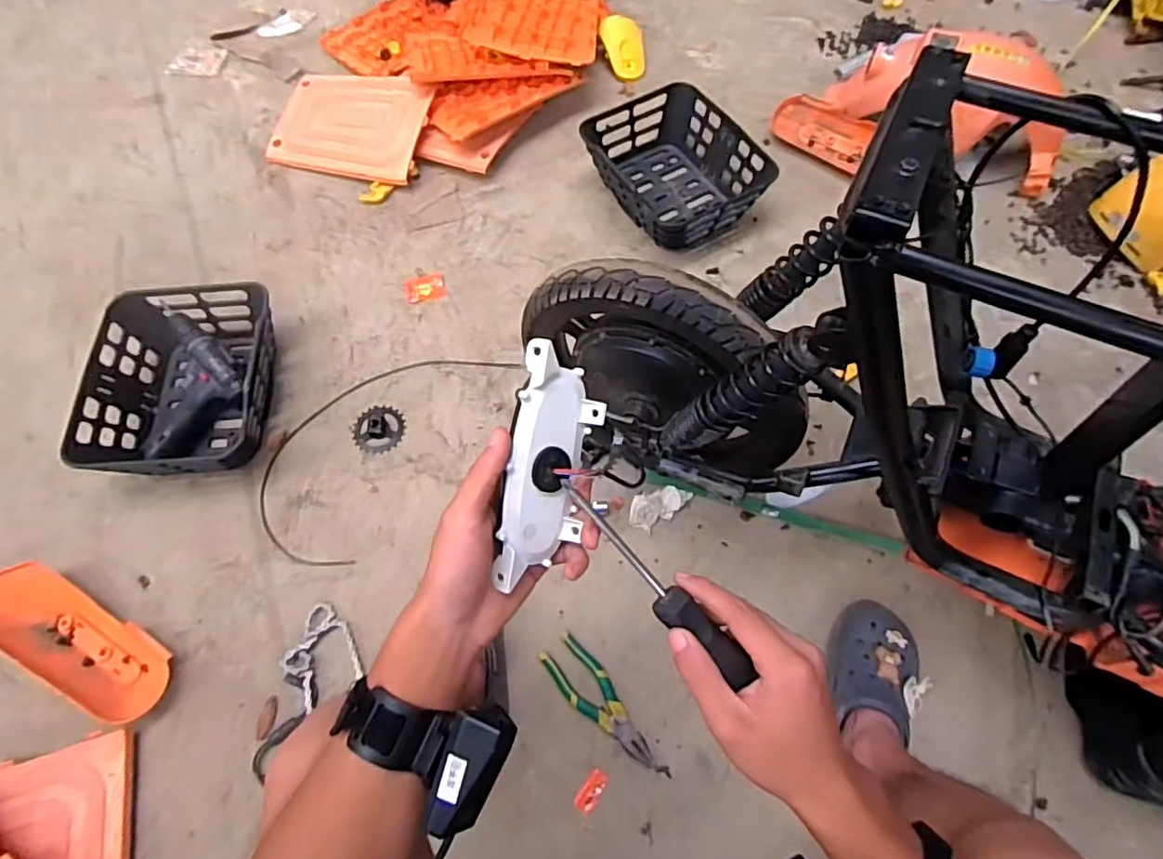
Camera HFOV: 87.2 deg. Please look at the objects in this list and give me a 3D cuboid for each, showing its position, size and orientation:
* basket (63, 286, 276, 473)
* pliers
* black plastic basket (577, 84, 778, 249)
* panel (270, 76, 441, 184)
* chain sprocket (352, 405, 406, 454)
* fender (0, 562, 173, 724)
[{"bbox_3d":[-0.640,-0.082,1.007,0.271,0.112,0.333,-5,66,-1],"label":"basket"},{"bbox_3d":[0.025,0.368,0.822,0.061,0.013,0.196,-37,71,-14],"label":"pliers"},{"bbox_3d":[0.172,-0.523,1.205,0.267,0.113,0.346,-30,69,-12],"label":"black plastic basket"},{"bbox_3d":[-0.481,-0.644,1.283,0.319,0.019,0.241,12,79,11],"label":"panel"},{"bbox_3d":[-0.337,0.000,1.019,0.087,0.009,0.084,0,66,1],"label":"chain sprocket"},{"bbox_3d":[-0.722,0.296,0.855,0.330,0.046,0.115,26,69,11],"label":"fender"}]

